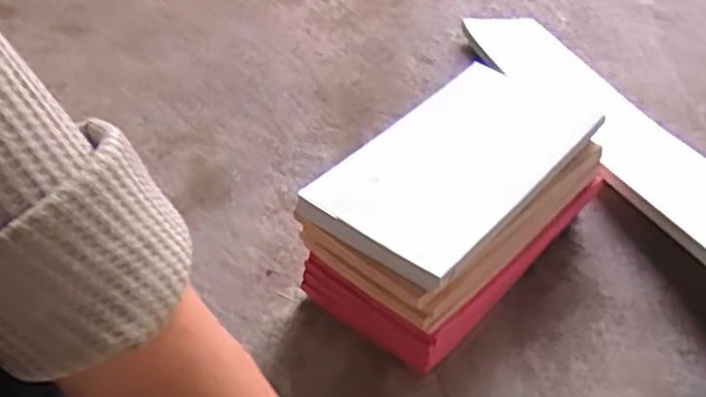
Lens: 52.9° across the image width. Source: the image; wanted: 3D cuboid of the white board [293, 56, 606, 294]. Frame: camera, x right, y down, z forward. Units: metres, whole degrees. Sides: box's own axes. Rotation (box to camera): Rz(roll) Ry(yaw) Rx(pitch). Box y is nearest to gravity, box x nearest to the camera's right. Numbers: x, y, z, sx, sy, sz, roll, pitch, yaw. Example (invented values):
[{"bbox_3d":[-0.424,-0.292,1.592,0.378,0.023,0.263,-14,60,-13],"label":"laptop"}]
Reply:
[{"bbox_3d":[0.102,-0.039,0.665,0.149,0.024,0.289,29,49,30],"label":"white board"}]

